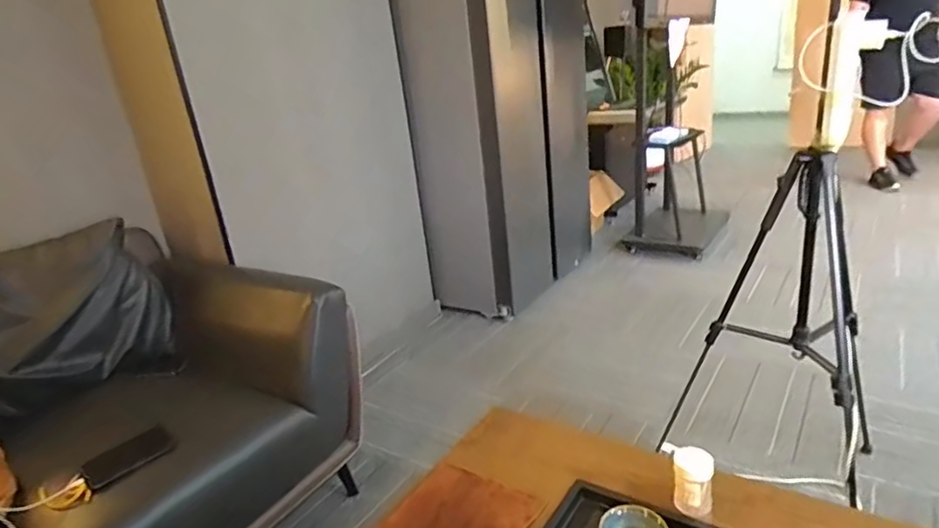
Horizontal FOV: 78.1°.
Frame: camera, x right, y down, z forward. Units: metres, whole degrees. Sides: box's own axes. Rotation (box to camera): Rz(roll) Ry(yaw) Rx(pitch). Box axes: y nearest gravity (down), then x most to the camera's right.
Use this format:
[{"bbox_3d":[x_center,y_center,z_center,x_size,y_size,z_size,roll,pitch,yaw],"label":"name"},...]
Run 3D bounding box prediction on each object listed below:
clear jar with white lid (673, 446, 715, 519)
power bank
[{"bbox_3d":[0.284,0.277,0.735,0.046,0.075,0.042,-1,21,17],"label":"clear jar with white lid"},{"bbox_3d":[-0.671,0.379,1.144,0.156,0.015,0.061,-30,71,-32],"label":"power bank"}]

